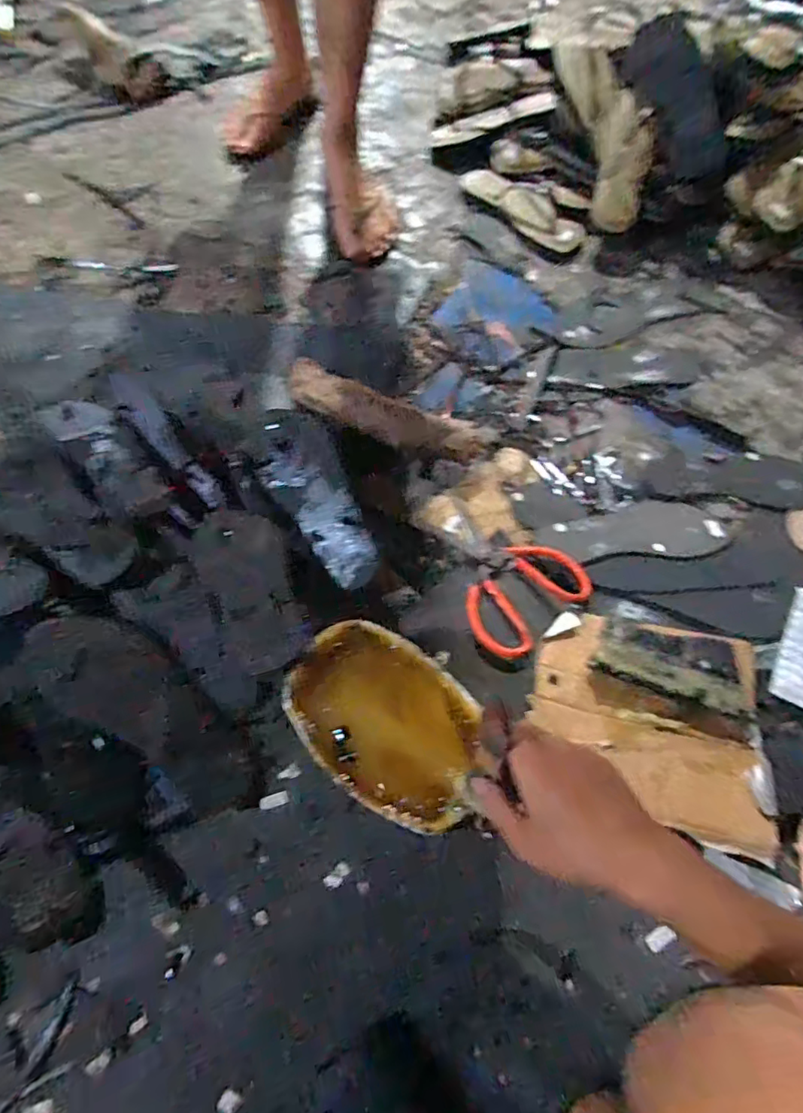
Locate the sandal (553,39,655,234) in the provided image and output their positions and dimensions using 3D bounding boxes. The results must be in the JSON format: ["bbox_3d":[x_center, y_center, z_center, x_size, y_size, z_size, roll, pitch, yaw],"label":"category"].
[{"bbox_3d":[0.333,-0.696,0.922,0.097,0.064,0.336,-14,89,-8],"label":"sandal"}]

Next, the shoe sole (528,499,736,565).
[{"bbox_3d":[0.276,-0.034,0.705,0.226,0.021,0.085,-3,65,-3],"label":"shoe sole"}]

